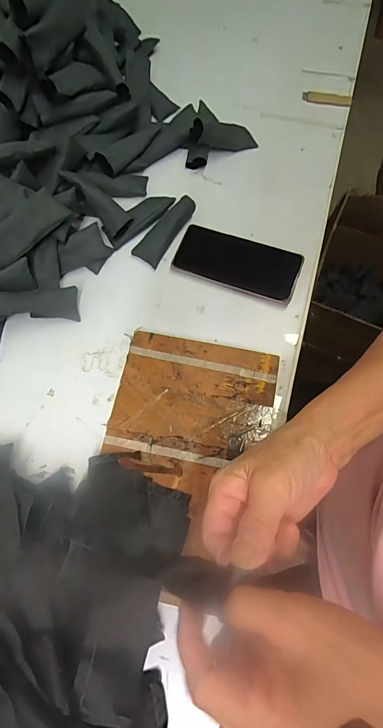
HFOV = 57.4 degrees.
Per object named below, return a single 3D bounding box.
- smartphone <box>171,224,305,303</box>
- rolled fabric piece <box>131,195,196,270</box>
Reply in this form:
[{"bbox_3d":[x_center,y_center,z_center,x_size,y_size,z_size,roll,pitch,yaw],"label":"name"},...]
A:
[{"bbox_3d":[0.059,-0.133,0.454,0.157,0.010,0.076,20,72,10],"label":"smartphone"},{"bbox_3d":[-0.035,-0.181,0.471,0.038,0.009,0.102,39,90,13],"label":"rolled fabric piece"}]

